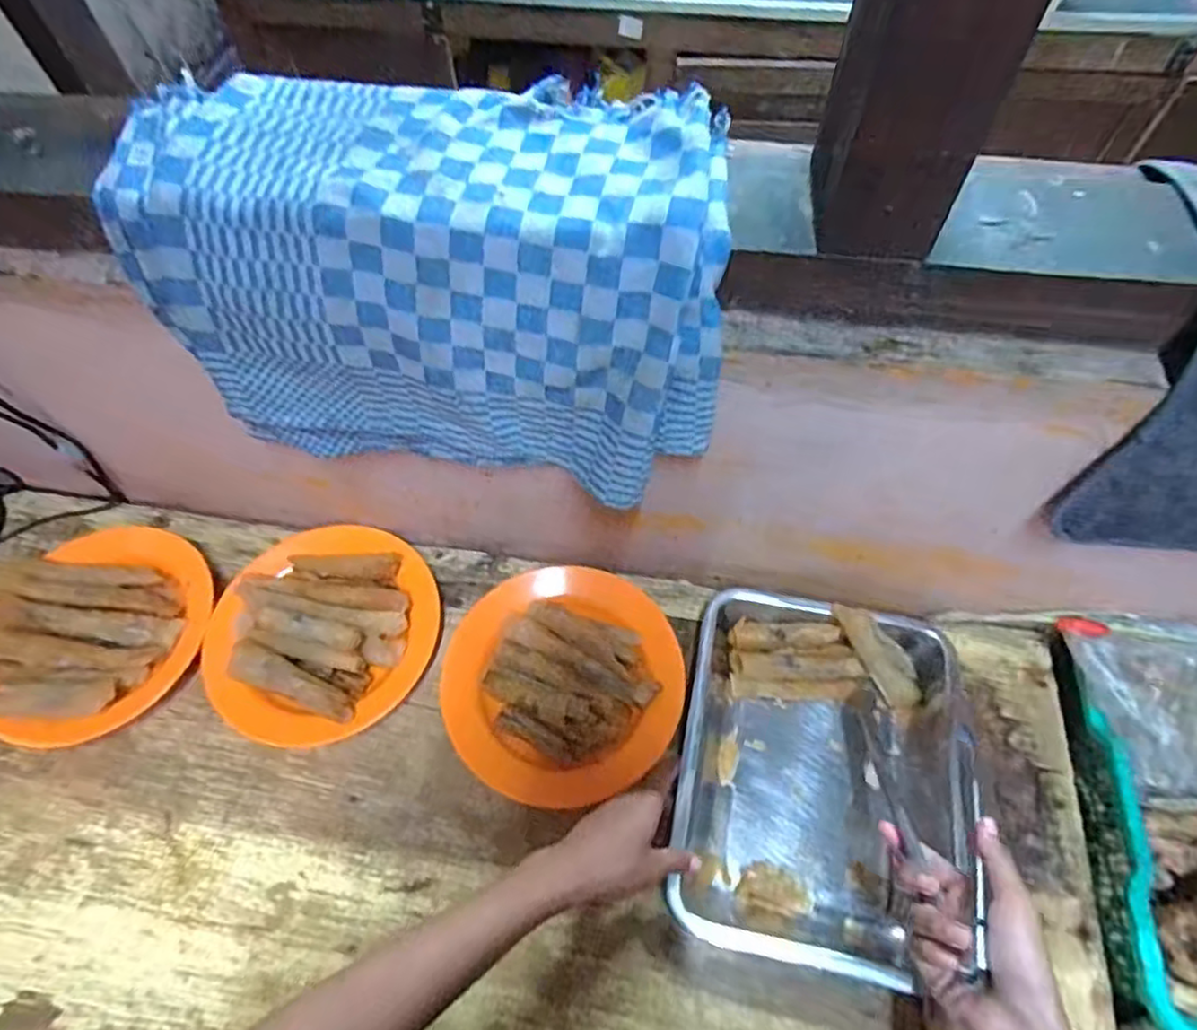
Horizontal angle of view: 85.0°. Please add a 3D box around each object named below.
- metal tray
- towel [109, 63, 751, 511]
[{"bbox_3d":[0.190,0.215,0.548,0.234,0.047,0.279,11,62,7],"label":"metal tray"},{"bbox_3d":[-0.095,-0.150,0.436,0.351,0.184,0.167,13,62,8],"label":"towel"}]

